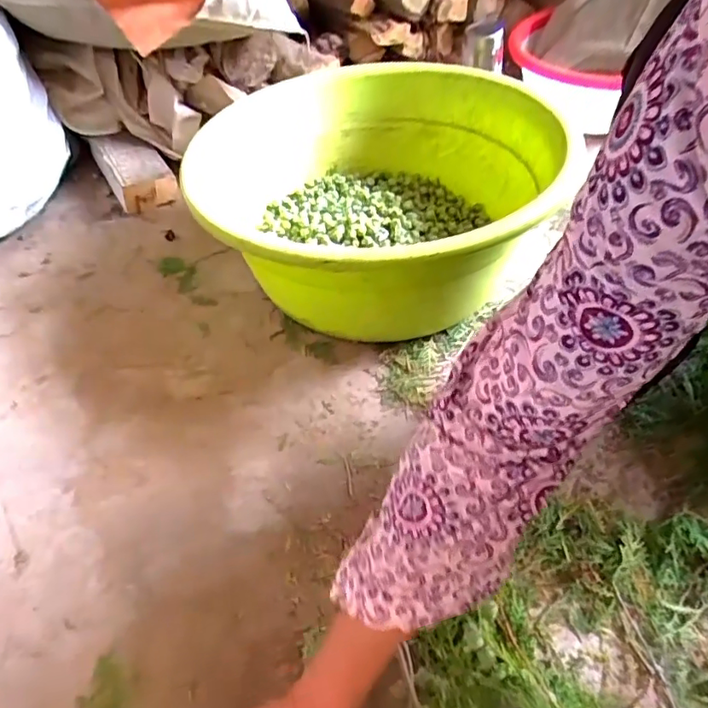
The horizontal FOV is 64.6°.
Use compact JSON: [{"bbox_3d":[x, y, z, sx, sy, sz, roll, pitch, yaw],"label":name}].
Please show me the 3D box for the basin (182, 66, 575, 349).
[{"bbox_3d":[0.039,-0.183,0.721,0.403,0.197,0.427,-3,49,3],"label":"basin"}]

